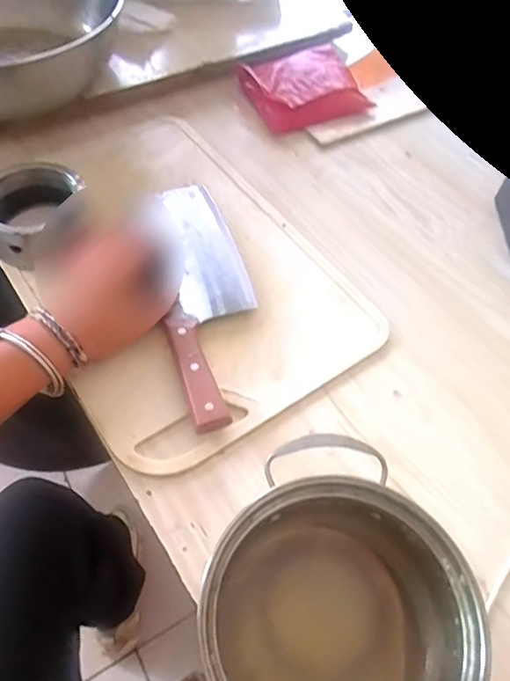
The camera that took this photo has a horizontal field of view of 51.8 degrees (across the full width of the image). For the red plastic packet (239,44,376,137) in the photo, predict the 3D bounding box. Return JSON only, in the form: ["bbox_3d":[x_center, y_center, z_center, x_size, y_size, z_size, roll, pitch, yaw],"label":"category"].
[{"bbox_3d":[0.067,-0.336,0.698,0.152,0.027,0.138,-20,60,-16],"label":"red plastic packet"}]

